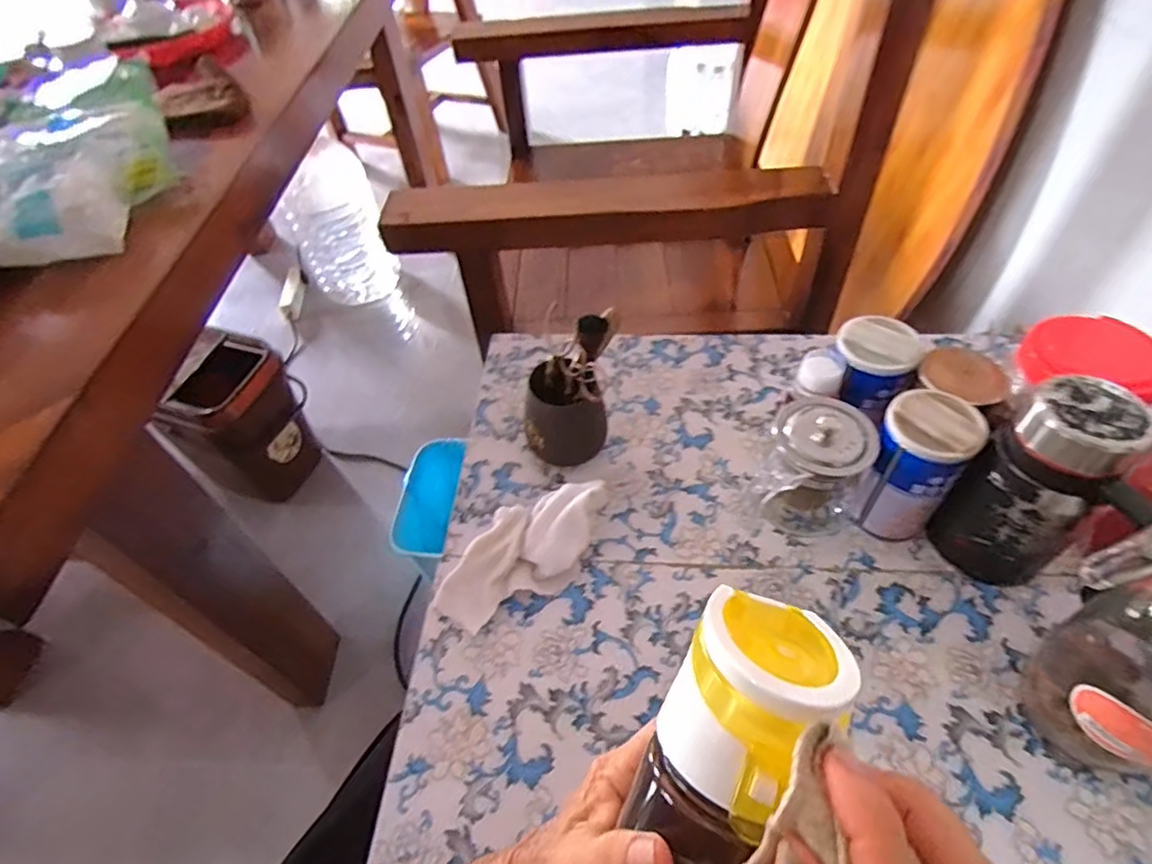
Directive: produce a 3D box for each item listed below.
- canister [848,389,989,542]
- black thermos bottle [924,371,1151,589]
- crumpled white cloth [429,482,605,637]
[{"bbox_3d":[0.267,0.029,0.490,0.064,0.119,0.063,27,58,24],"label":"canister"},{"bbox_3d":[0.341,0.048,0.442,0.074,0.163,0.097,-28,54,-18],"label":"black thermos bottle"},{"bbox_3d":[-0.043,0.102,0.509,0.156,0.046,0.067,-23,53,-14],"label":"crumpled white cloth"}]

